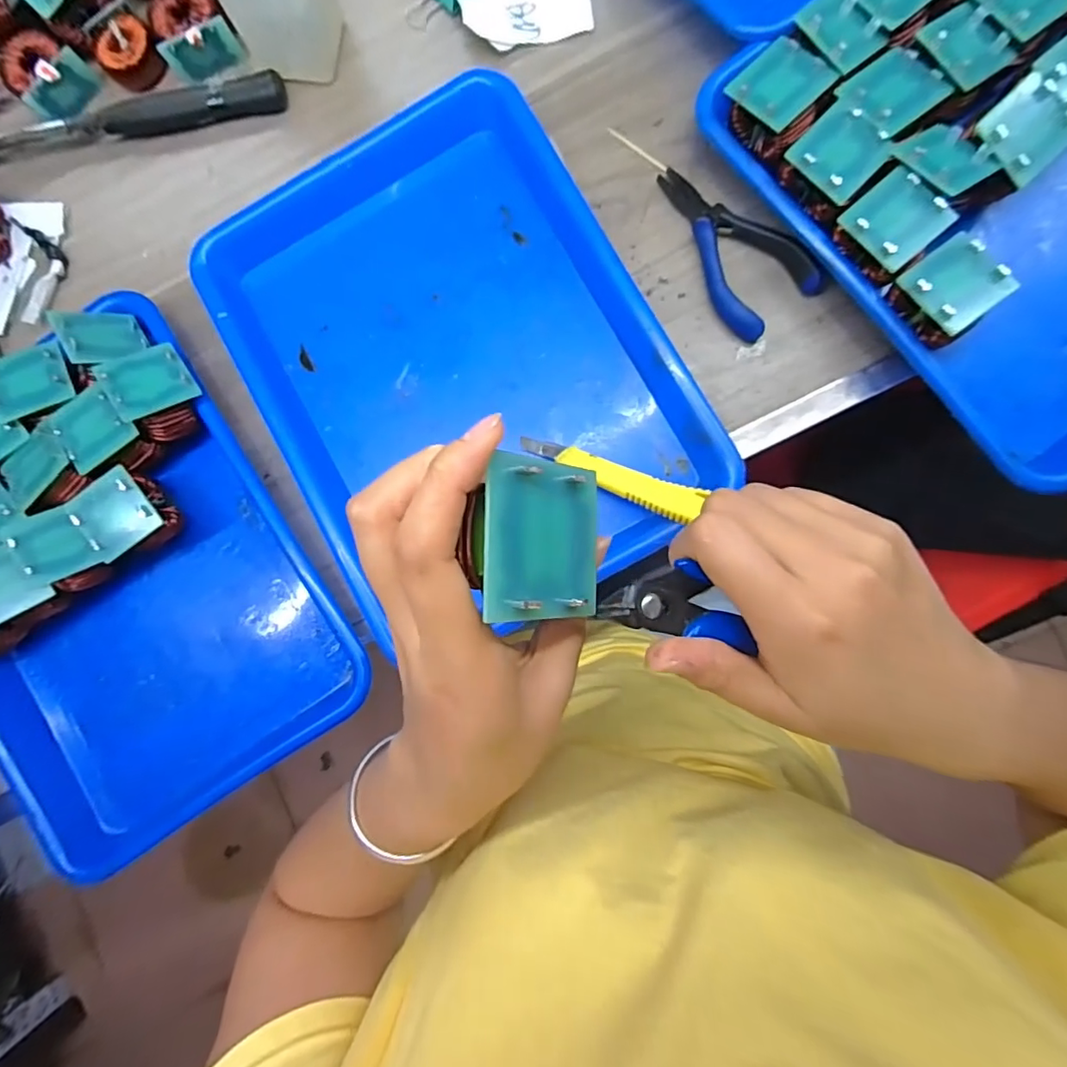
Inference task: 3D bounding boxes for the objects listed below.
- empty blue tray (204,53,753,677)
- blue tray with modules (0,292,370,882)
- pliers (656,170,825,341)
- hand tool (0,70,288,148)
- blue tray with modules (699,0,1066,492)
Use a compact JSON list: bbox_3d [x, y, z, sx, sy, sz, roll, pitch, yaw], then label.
[{"bbox_3d":[-0.056,-0.108,0.352,0.258,0.034,0.335,-29,85,3],"label":"empty blue tray"},{"bbox_3d":[-0.285,0.033,0.354,0.243,0.052,0.332,-29,85,3],"label":"blue tray with modules"},{"bbox_3d":[0.125,-0.190,0.346,0.061,0.017,0.123,-39,85,2],"label":"pliers"},{"bbox_3d":[-0.298,-0.304,0.387,0.237,0.019,0.019,-7,87,4],"label":"hand tool"},{"bbox_3d":[0.302,-0.220,0.314,0.274,0.052,0.325,-37,85,2],"label":"blue tray with modules"}]

